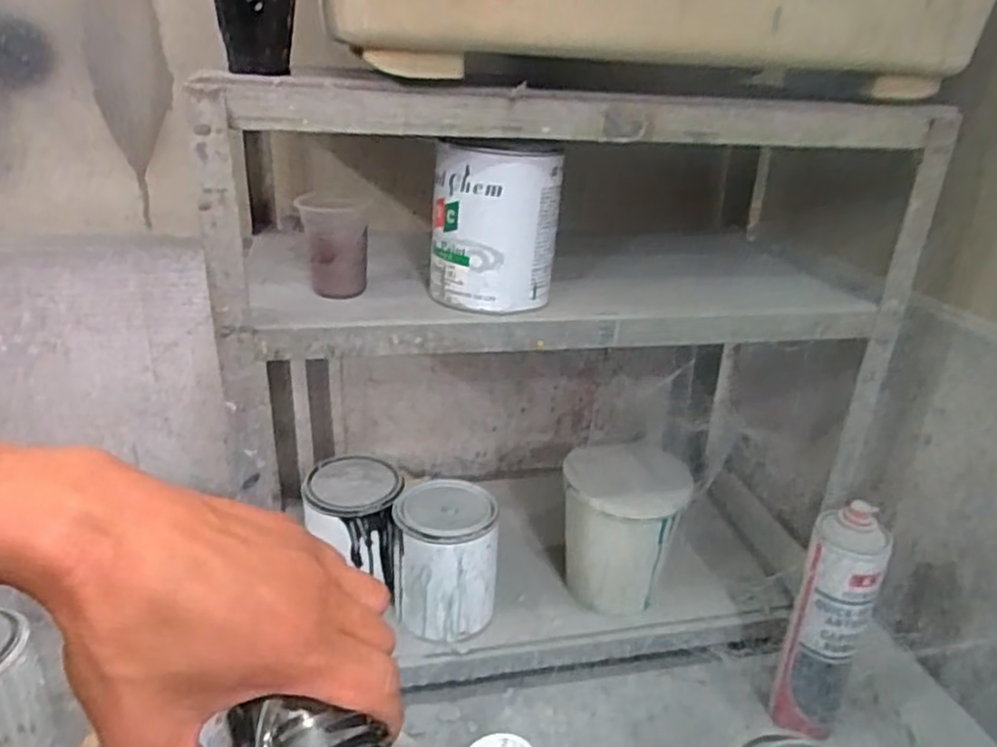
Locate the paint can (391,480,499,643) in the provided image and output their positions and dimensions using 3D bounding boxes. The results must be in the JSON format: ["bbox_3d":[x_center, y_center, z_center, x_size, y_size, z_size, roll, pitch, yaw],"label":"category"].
[{"bbox_3d":[-0.054,0.195,0.746,0.101,0.127,0.104,2,24,-1],"label":"paint can"}]

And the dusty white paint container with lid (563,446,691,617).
[{"bbox_3d":[0.136,0.178,0.786,0.129,0.161,0.116,9,25,13],"label":"dusty white paint container with lid"}]

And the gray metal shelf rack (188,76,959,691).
[{"bbox_3d":[0.081,-0.029,0.803,0.686,0.563,0.388,-4,25,-14],"label":"gray metal shelf rack"}]

